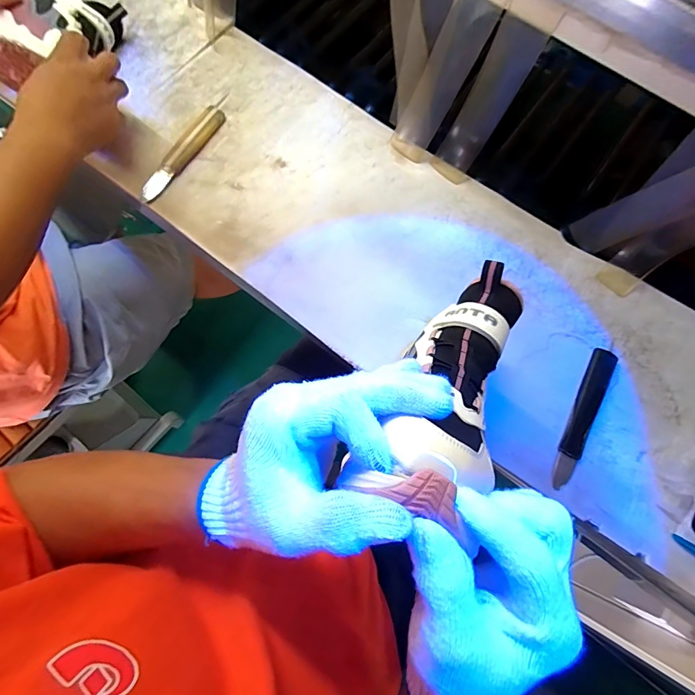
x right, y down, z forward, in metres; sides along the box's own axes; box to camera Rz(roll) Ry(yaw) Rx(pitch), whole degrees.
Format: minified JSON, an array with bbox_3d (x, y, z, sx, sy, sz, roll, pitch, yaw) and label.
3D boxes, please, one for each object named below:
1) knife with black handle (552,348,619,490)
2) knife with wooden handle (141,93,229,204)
[{"bbox_3d":[0.264,0.077,0.453,0.027,0.014,0.168,28,77,6],"label":"knife with black handle"},{"bbox_3d":[-0.210,-0.265,0.535,0.029,0.017,0.182,30,77,7],"label":"knife with wooden handle"}]

